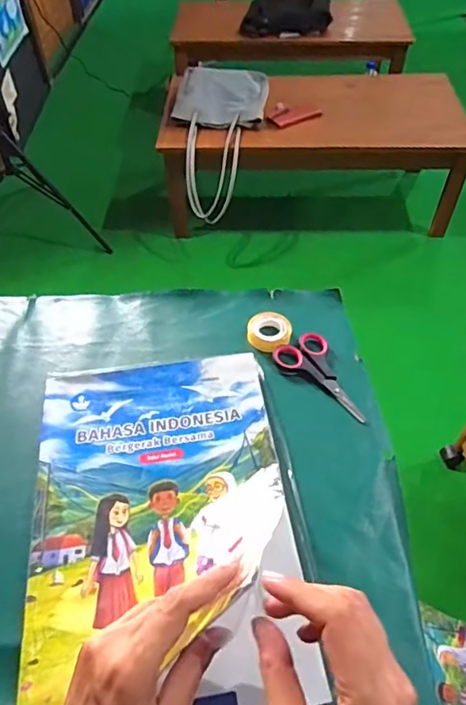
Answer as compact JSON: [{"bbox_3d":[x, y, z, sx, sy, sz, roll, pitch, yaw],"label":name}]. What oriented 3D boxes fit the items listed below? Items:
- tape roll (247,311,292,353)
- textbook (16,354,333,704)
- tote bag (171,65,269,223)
[{"bbox_3d":[0.039,-0.021,0.548,0.045,0.016,0.046,-1,51,1],"label":"tape roll"},{"bbox_3d":[-0.054,0.134,0.417,0.210,0.015,0.304,-8,51,-5],"label":"textbook"},{"bbox_3d":[-0.037,-0.665,1.590,0.279,0.270,0.441,0,51,2],"label":"tote bag"}]

